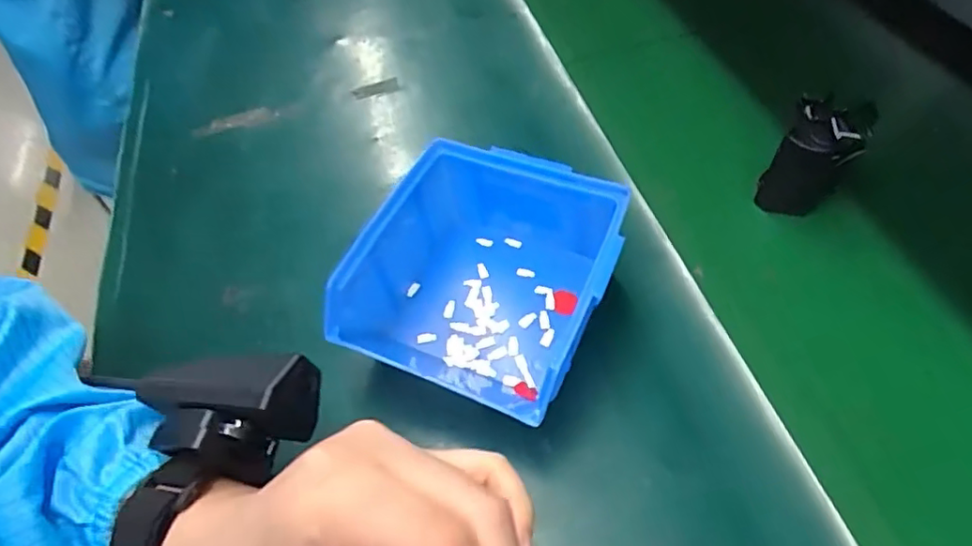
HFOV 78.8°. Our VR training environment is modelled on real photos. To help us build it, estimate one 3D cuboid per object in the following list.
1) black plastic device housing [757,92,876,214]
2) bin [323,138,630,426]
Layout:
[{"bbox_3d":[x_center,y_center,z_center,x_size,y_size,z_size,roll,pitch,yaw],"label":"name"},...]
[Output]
[{"bbox_3d":[0.200,-0.071,0.360,0.037,0.082,0.045,35,62,26],"label":"black plastic device housing"},{"bbox_3d":[-0.003,0.005,0.325,0.125,0.070,0.129,20,57,19],"label":"bin"}]

